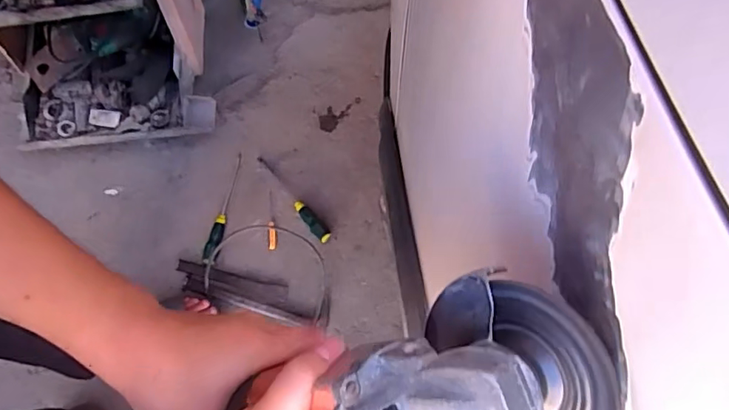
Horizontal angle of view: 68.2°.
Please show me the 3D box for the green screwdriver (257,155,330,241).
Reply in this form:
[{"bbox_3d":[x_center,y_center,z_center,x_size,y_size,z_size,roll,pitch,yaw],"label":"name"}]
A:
[{"bbox_3d":[-0.154,-0.017,1.162,0.030,0.025,0.244,-38,75,-8],"label":"green screwdriver"}]

